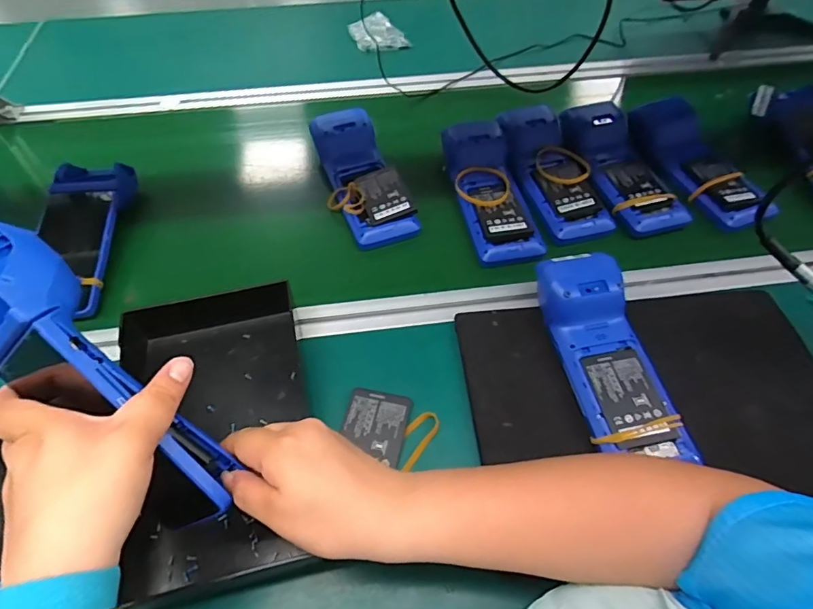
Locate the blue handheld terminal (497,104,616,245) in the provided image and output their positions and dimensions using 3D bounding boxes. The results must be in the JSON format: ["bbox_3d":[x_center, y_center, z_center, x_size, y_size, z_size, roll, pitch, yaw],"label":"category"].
[{"bbox_3d":[0.192,-0.179,0.639,0.090,0.050,0.224,-12,56,-8],"label":"blue handheld terminal"}]

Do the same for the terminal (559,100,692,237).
[{"bbox_3d":[0.288,-0.184,0.647,0.100,0.051,0.221,-8,56,-6],"label":"terminal"}]

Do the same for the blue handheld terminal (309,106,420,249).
[{"bbox_3d":[-0.061,-0.175,0.626,0.086,0.051,0.221,-18,57,-12],"label":"blue handheld terminal"}]

